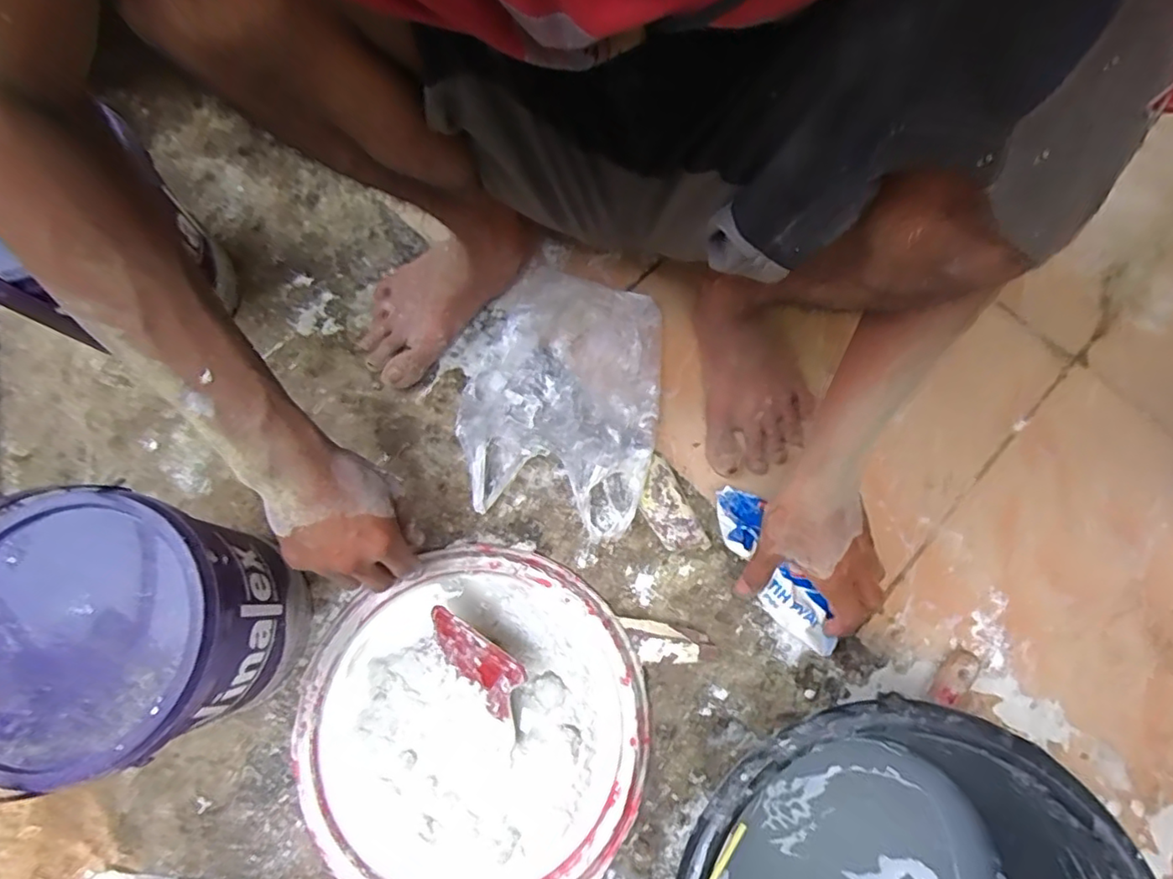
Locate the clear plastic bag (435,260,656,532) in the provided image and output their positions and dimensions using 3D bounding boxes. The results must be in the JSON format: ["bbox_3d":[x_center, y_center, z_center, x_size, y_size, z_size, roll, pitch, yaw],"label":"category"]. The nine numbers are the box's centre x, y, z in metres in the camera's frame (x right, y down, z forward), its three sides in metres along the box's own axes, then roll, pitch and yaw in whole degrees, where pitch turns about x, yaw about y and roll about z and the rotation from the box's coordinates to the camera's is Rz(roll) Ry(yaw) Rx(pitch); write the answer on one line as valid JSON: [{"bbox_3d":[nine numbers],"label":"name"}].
[{"bbox_3d":[-0.037,-0.061,0.608,0.217,0.047,0.288,7,75,2],"label":"clear plastic bag"}]

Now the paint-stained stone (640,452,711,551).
[{"bbox_3d":[0.078,0.067,0.586,0.042,0.034,0.095,-27,77,-7],"label":"paint-stained stone"}]

